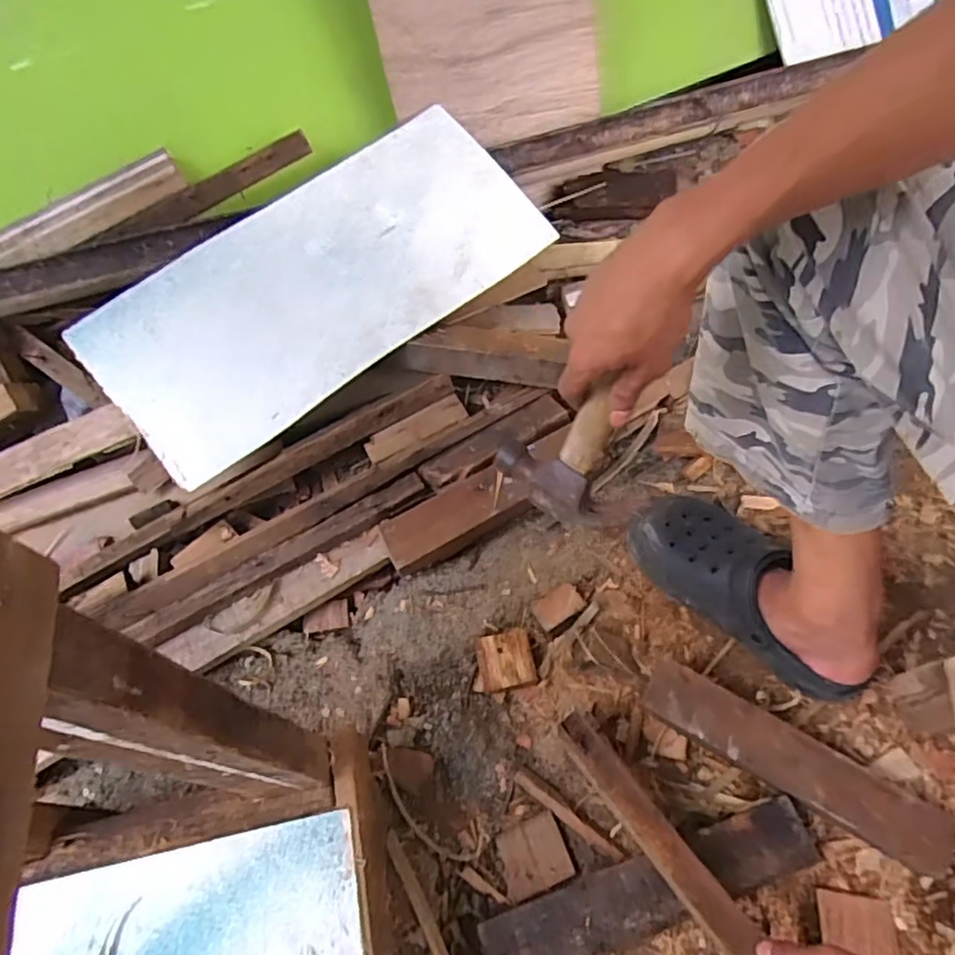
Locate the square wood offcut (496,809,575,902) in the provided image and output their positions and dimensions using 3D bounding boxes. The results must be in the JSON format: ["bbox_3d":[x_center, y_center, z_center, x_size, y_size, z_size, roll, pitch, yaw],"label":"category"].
[{"bbox_3d":[0.055,0.380,0.628,0.068,0.017,0.060,-22,65,-8],"label":"square wood offcut"}]

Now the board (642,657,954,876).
[{"bbox_3d":[0.299,0.268,0.596,0.279,0.021,0.058,27,71,18],"label":"board"}]

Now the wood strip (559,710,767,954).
[{"bbox_3d":[0.283,0.451,0.448,0.035,0.022,0.659,-34,61,-14],"label":"wood strip"}]

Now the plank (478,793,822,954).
[{"bbox_3d":[0.157,0.381,0.571,0.311,0.016,0.061,-21,61,-1],"label":"plank"}]

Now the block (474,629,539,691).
[{"bbox_3d":[0.032,0.207,0.707,0.060,0.017,0.063,-10,64,-3],"label":"block"}]

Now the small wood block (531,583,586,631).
[{"bbox_3d":[0.094,0.149,0.727,0.057,0.017,0.039,-28,66,-11],"label":"small wood block"}]

